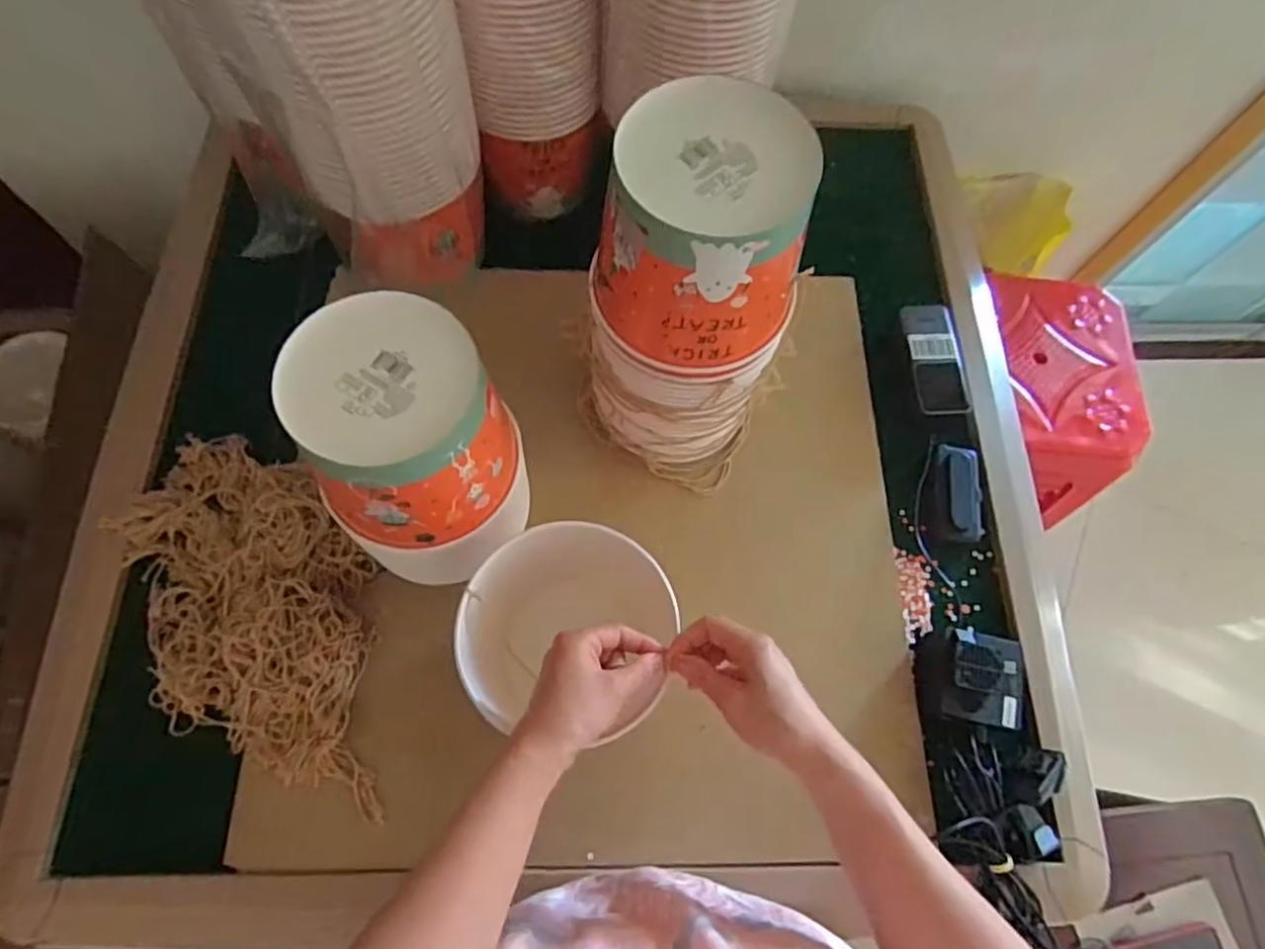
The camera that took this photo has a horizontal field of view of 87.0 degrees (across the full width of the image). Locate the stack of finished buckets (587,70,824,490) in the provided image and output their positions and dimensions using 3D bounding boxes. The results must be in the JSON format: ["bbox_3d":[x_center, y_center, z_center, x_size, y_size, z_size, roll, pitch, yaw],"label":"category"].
[{"bbox_3d":[0.050,-0.126,0.559,0.151,0.323,0.141,26,70,7],"label":"stack of finished buckets"}]

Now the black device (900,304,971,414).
[{"bbox_3d":[0.326,-0.124,0.711,0.071,0.017,0.127,0,73,-15],"label":"black device"}]

